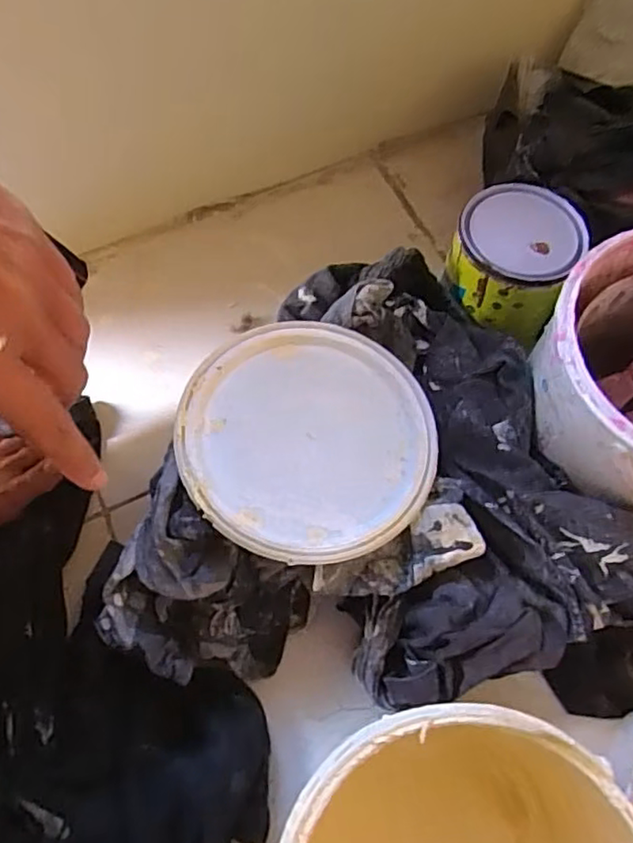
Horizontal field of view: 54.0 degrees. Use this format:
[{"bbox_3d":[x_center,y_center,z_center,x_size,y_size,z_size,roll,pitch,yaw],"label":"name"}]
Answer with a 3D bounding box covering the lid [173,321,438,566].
[{"bbox_3d":[-0.005,0.008,0.429,0.168,0.023,0.173,0,67,0],"label":"lid"}]

